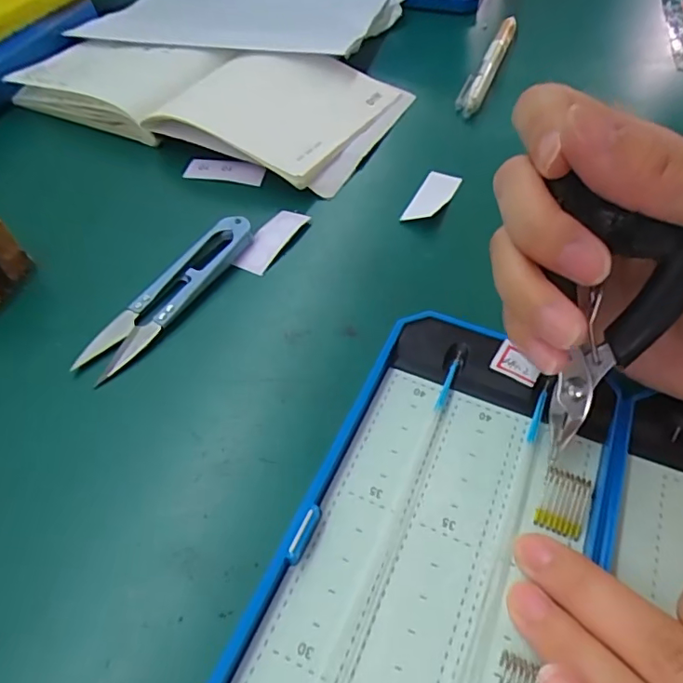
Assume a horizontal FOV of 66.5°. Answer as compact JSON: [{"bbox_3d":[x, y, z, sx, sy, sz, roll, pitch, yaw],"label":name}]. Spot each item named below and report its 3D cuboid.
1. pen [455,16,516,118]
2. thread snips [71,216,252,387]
[{"bbox_3d":[0.103,-0.196,0.363,0.015,0.010,0.138,19,54,13],"label":"pen"},{"bbox_3d":[-0.077,-0.024,0.237,0.025,0.010,0.099,25,56,18],"label":"thread snips"}]

